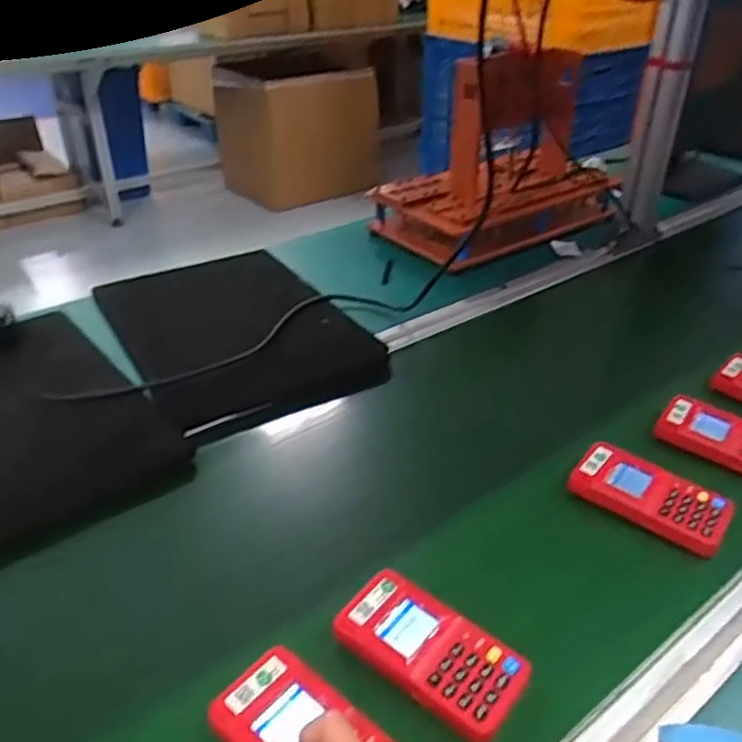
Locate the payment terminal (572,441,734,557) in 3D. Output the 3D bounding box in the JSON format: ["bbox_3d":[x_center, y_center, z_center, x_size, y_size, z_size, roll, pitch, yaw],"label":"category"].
[{"bbox_3d":[0.239,0.105,0.600,0.126,0.032,0.056,23,35,34],"label":"payment terminal"}]

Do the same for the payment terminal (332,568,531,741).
[{"bbox_3d":[0.038,0.184,0.464,0.122,0.021,0.064,21,34,31],"label":"payment terminal"}]

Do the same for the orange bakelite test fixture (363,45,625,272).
[{"bbox_3d":[0.200,-0.341,1.086,0.361,0.268,0.199,-19,35,-33],"label":"orange bakelite test fixture"}]

